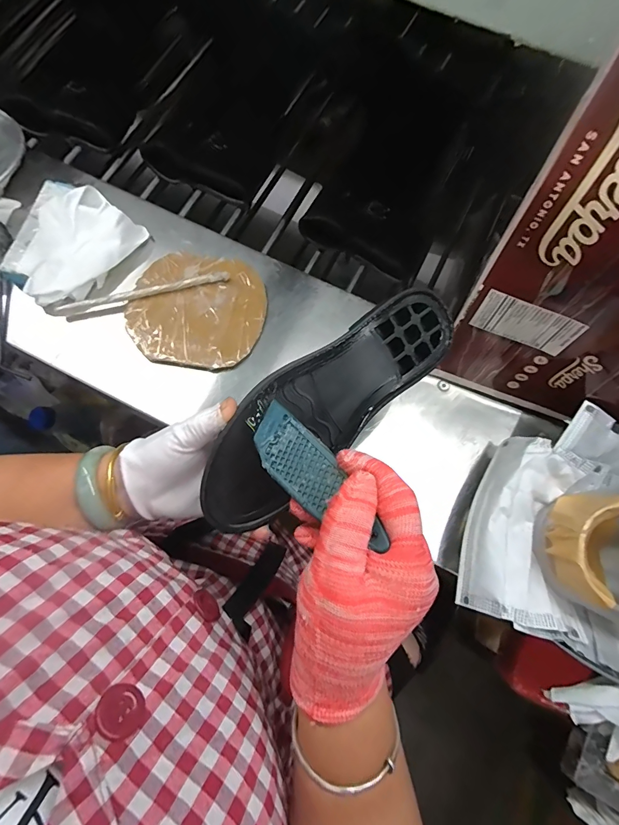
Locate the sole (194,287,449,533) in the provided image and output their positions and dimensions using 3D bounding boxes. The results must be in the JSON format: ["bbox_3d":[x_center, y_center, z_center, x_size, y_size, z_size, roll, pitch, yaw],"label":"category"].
[{"bbox_3d":[0.014,-0.008,0.292,0.231,0.028,0.077,-41,106,-7],"label":"sole"}]

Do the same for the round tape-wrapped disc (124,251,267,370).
[{"bbox_3d":[-0.130,-0.120,0.451,0.149,0.012,0.139,1,74,-2],"label":"round tape-wrapped disc"}]

